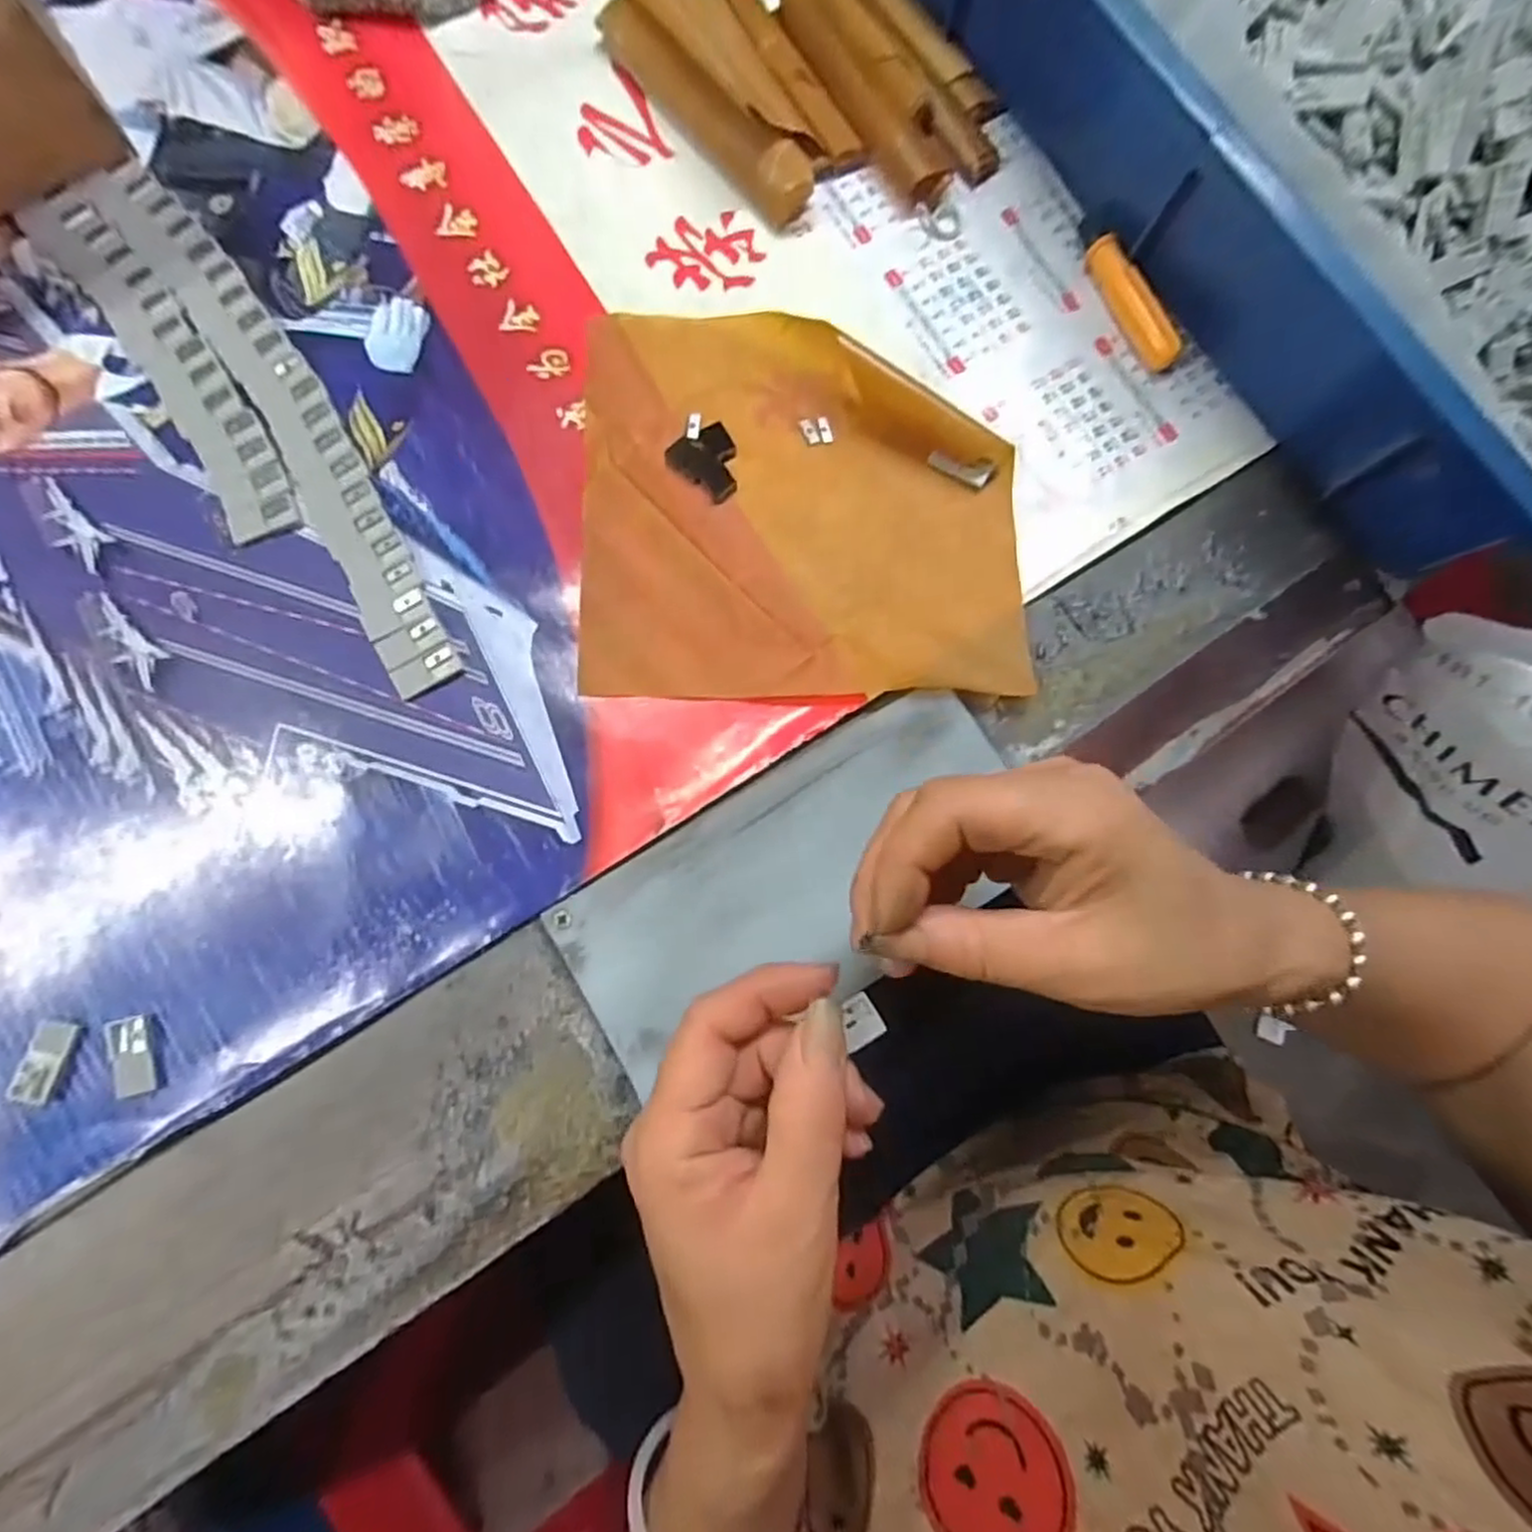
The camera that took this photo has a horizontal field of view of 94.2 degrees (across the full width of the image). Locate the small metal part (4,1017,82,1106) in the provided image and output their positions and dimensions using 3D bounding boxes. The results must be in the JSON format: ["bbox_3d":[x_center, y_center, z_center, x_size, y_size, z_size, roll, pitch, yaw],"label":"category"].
[{"bbox_3d":[-0.269,0.110,0.264,0.014,0.004,0.030,18,81,-2],"label":"small metal part"}]

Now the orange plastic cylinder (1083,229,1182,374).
[{"bbox_3d":[0.178,-0.224,0.345,0.012,0.016,0.068,-25,84,-7],"label":"orange plastic cylinder"}]

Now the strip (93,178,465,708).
[{"bbox_3d":[-0.206,-0.148,0.306,0.033,0.004,0.265,-32,85,-8],"label":"strip"}]

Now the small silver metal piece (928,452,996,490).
[{"bbox_3d":[0.091,-0.139,0.329,0.030,0.007,0.011,24,81,-1],"label":"small silver metal piece"}]

